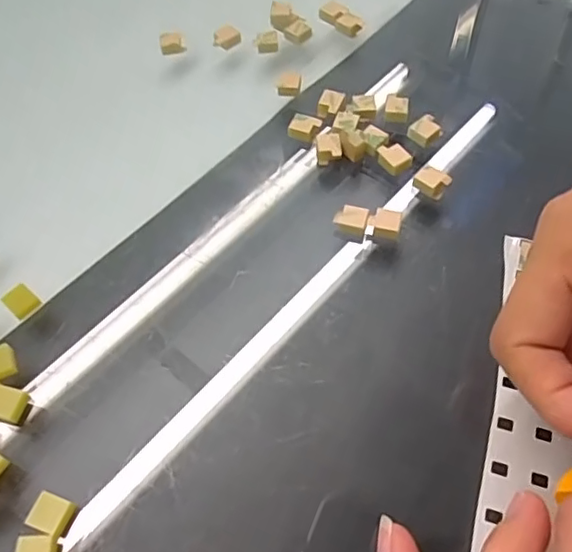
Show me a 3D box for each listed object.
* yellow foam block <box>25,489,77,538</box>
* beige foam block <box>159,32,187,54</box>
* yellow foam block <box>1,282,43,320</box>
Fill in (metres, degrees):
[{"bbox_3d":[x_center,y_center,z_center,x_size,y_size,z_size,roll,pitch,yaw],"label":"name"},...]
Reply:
[{"bbox_3d":[-0.071,0.072,0.175,0.011,0.005,0.010,17,61,14],"label":"yellow foam block"},{"bbox_3d":[-0.057,-0.116,0.291,0.012,0.007,0.008,-15,58,-6],"label":"beige foam block"},{"bbox_3d":[-0.098,0.009,0.215,0.010,0.005,0.010,36,66,22],"label":"yellow foam block"}]

